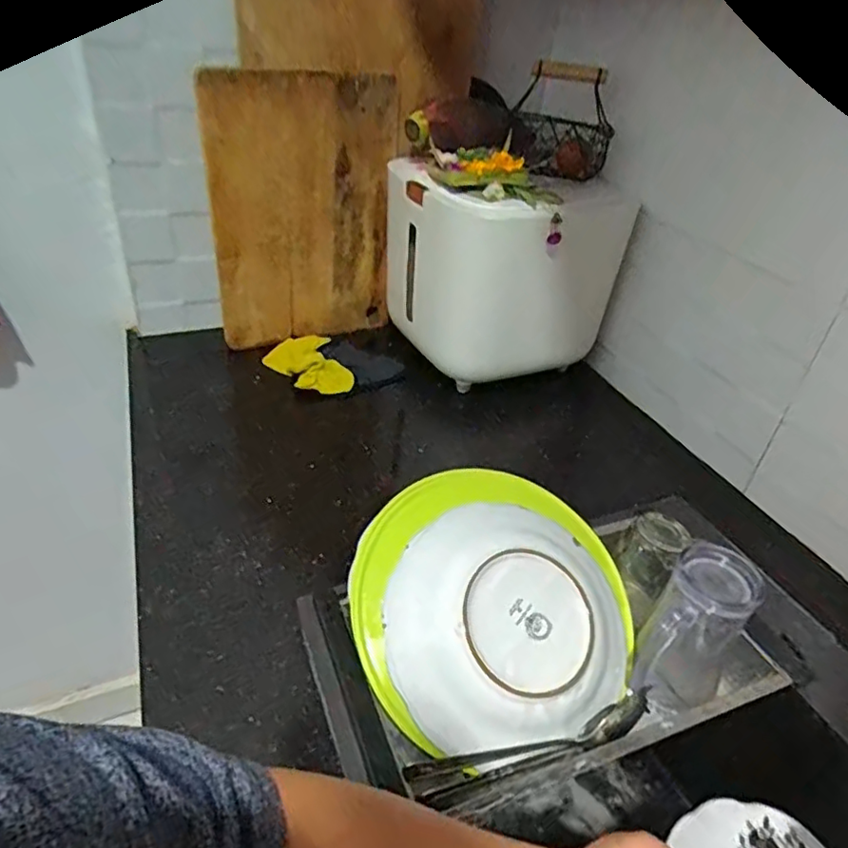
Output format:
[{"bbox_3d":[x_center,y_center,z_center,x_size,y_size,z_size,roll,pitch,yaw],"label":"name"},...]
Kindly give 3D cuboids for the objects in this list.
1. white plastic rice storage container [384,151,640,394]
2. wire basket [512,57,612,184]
[{"bbox_3d":[0.088,-0.207,0.813,0.214,0.222,0.257,-23,45,-35],"label":"white plastic rice storage container"},{"bbox_3d":[0.174,-0.376,0.757,0.117,0.121,0.072,-3,36,-13],"label":"wire basket"}]

